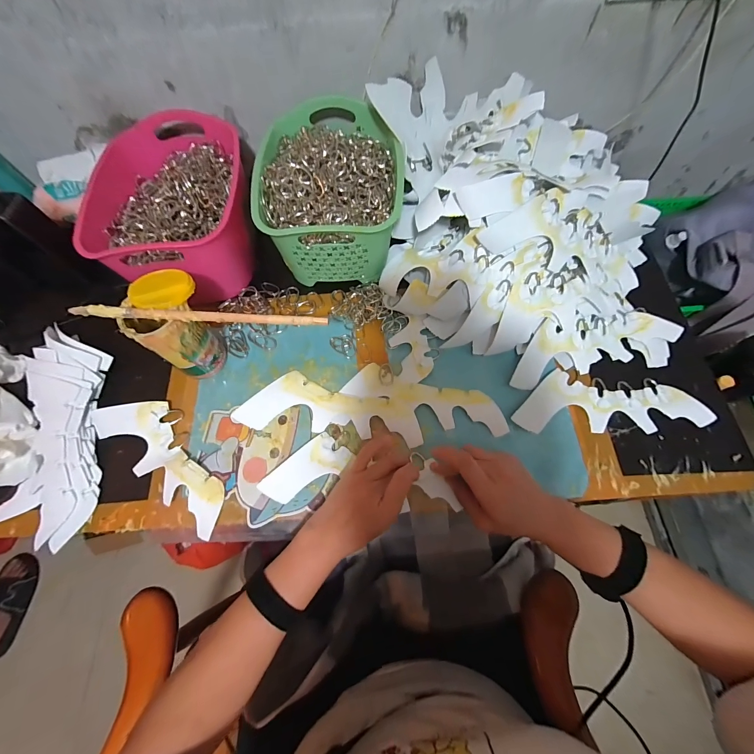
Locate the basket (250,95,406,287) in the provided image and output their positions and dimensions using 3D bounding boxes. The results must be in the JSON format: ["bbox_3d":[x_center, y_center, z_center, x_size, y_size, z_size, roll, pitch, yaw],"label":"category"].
[{"bbox_3d":[-0.067,-0.284,0.487,0.198,0.102,0.269,-1,70,0],"label":"basket"}]

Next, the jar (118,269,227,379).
[{"bbox_3d":[-0.243,-0.061,0.406,0.071,0.127,0.094,32,74,11],"label":"jar"}]

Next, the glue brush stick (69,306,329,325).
[{"bbox_3d":[-0.184,-0.064,0.339,0.262,0.015,0.013,1,68,2],"label":"glue brush stick"}]

